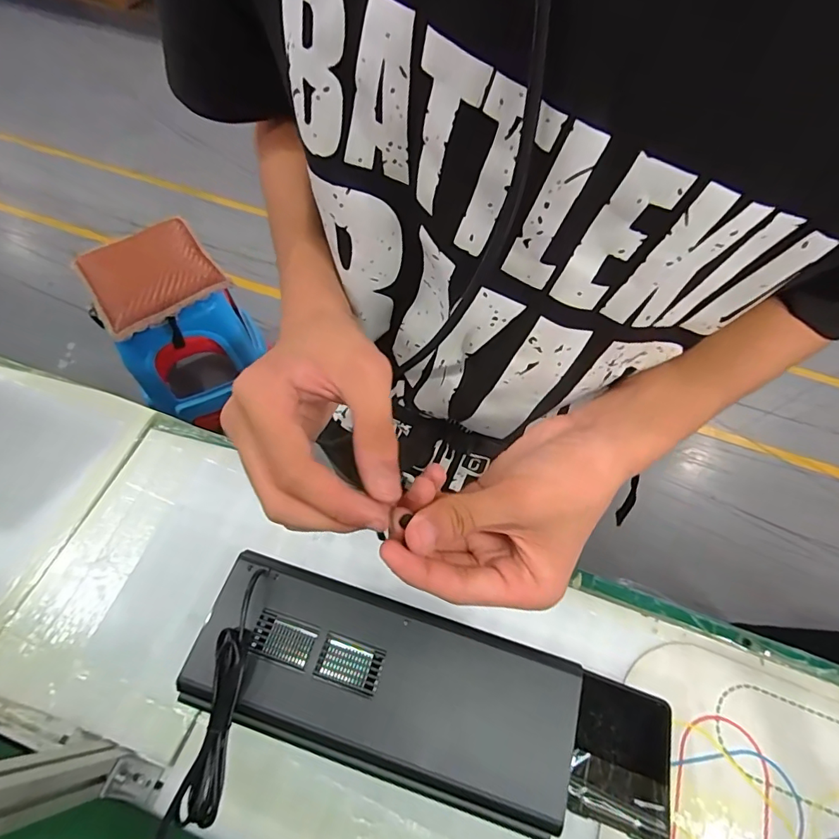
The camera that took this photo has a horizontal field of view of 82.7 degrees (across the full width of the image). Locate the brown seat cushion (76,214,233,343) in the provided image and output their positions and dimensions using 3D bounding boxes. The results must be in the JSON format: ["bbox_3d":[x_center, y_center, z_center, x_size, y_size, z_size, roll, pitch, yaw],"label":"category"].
[{"bbox_3d":[-0.659,-0.360,1.159,0.285,0.037,0.279,-35,68,-17],"label":"brown seat cushion"}]

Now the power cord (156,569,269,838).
[{"bbox_3d":[-0.172,0.258,0.394,0.039,0.046,0.253,11,63,5],"label":"power cord"}]

